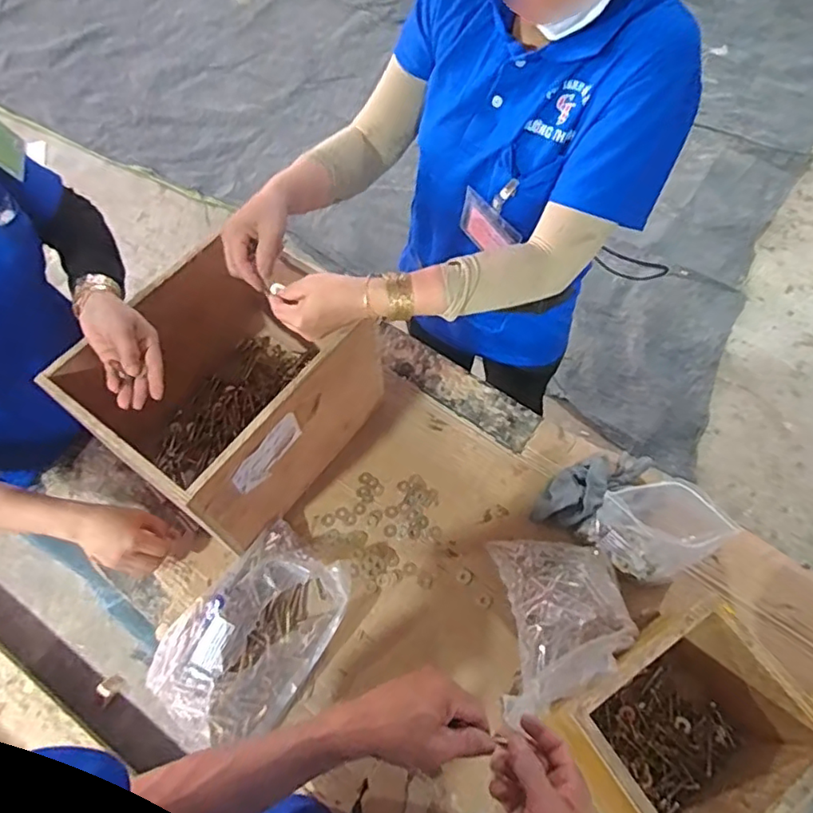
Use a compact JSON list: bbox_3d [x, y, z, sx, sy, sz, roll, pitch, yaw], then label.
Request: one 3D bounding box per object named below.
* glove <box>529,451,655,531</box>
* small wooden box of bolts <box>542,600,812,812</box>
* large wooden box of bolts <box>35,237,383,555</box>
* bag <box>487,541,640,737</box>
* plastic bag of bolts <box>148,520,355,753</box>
[{"bbox_3d":[0.261,0.110,0.836,0.185,0.037,0.075,-34,66,-15],"label":"glove"},{"bbox_3d":[0.290,0.347,0.636,0.215,0.167,0.184,-25,64,-11],"label":"small wooden box of bolts"},{"bbox_3d":[-0.237,-0.028,0.818,0.288,0.231,0.326,34,68,18],"label":"large wooden box of bolts"},{"bbox_3d":[0.187,0.249,0.689,0.150,0.149,0.202,1,62,2],"label":"bag"},{"bbox_3d":[-0.192,0.282,0.749,0.177,0.074,0.255,29,67,16],"label":"plastic bag of bolts"}]

